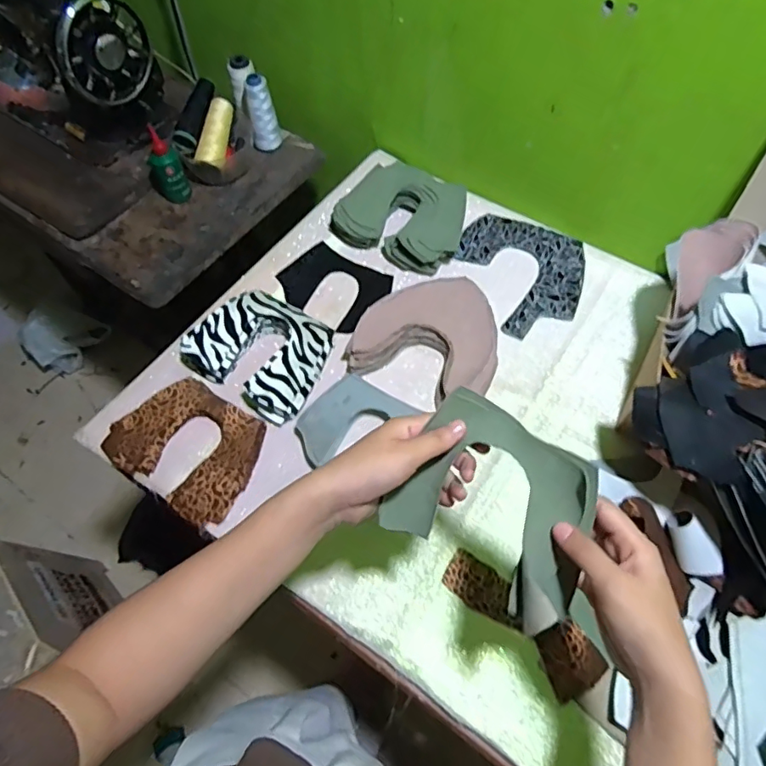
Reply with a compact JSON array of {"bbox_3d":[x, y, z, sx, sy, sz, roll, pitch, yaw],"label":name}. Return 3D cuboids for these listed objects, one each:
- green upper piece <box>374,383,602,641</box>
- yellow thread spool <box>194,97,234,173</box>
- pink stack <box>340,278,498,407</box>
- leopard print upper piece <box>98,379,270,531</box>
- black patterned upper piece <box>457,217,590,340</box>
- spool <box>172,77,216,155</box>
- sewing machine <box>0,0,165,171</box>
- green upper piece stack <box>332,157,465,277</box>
[{"bbox_3d":[0.082,0.090,0.378,0.155,0.048,0.119,32,105,17],"label":"green upper piece"},{"bbox_3d":[-0.258,-0.382,0.841,0.036,0.036,0.116,9,77,6],"label":"yellow thread spool"},{"bbox_3d":[0.063,-0.061,0.687,0.174,0.031,0.165,24,64,14],"label":"pink stack"},{"bbox_3d":[-0.224,0.073,0.638,0.171,0.017,0.131,30,67,13],"label":"leopard print upper piece"},{"bbox_3d":[0.182,-0.147,0.748,0.176,0.010,0.185,21,65,12],"label":"black patterned upper piece"},{"bbox_3d":[-0.289,-0.409,0.833,0.038,0.031,0.124,15,81,9],"label":"spool"},{"bbox_3d":[-0.541,-0.533,0.856,0.398,0.204,0.168,31,66,17],"label":"sewing machine"},{"bbox_3d":[0.031,-0.238,0.774,0.176,0.043,0.146,28,65,16],"label":"green upper piece stack"}]

